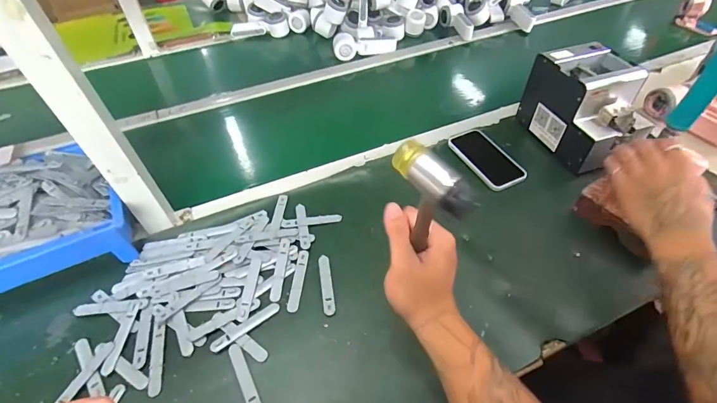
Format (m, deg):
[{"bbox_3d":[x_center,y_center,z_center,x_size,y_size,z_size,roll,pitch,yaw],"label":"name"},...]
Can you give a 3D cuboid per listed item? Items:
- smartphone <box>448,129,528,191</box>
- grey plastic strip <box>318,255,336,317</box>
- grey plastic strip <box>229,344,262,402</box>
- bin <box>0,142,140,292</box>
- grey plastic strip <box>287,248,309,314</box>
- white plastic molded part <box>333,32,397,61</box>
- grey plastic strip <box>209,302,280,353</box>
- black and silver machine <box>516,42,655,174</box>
[{"bbox_3d":[0.237,-0.082,0.682,0.084,0.015,0.150,-19,49,-14],"label":"smartphone"},{"bbox_3d":[-0.045,0.115,0.524,0.015,0.006,0.095,-9,47,-5],"label":"grey plastic strip"},{"bbox_3d":[-0.135,0.212,0.442,0.015,0.004,0.094,-25,50,-19],"label":"grey plastic strip"},{"bbox_3d":[-0.511,0.040,0.549,0.307,0.098,0.223,-24,52,-18],"label":"bin"},{"bbox_3d":[-0.086,0.112,0.531,0.015,0.004,0.095,2,47,6],"label":"grey plastic strip"},{"bbox_3d":[0.018,-0.411,0.989,0.168,0.057,0.053,-2,47,1],"label":"white plastic molded part"},{"bbox_3d":[-0.147,0.164,0.485,0.094,0.009,0.017,-32,53,-24],"label":"grey plastic strip"},{"bbox_3d":[0.410,-0.172,0.666,0.131,0.140,0.184,-16,48,-12],"label":"black and silver machine"}]

